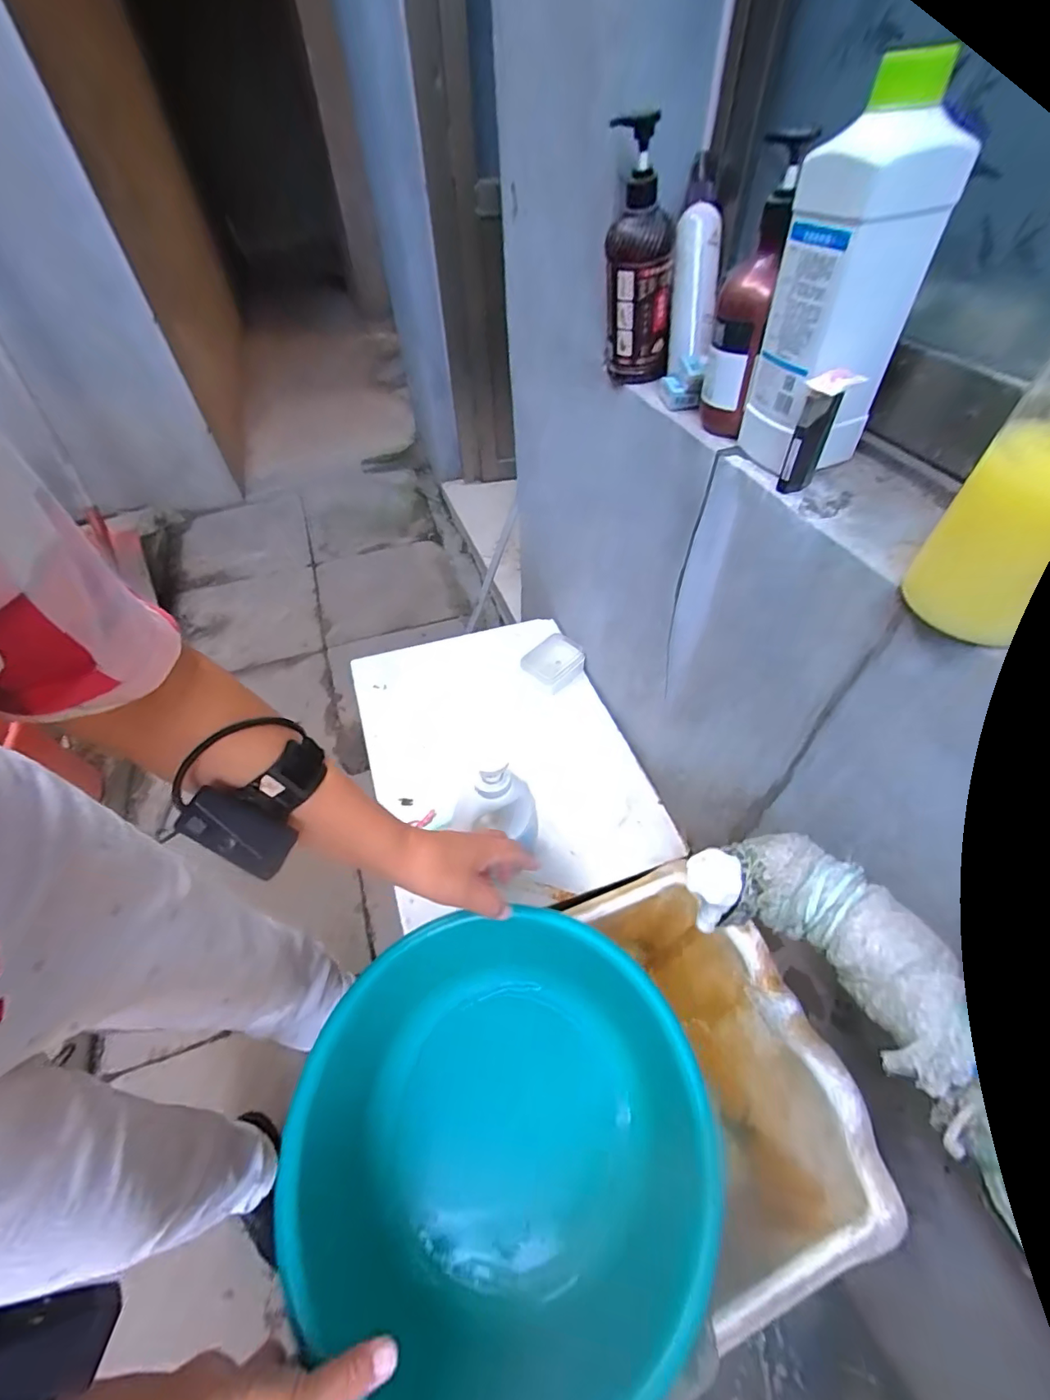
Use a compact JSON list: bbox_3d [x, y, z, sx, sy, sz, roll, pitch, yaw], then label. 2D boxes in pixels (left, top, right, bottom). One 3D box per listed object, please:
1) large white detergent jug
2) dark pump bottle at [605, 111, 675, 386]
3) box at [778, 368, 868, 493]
[{"bbox_3d":[0.251,-0.317,0.402,0.084,0.231,0.094,-10,50,-5],"label":"large white detergent jug"},{"bbox_3d":[0.127,-0.466,0.549,0.083,0.211,0.076,7,51,9],"label":"dark pump bottle"},{"bbox_3d":[0.237,-0.219,0.416,0.033,0.089,0.025,13,53,9],"label":"box"}]

